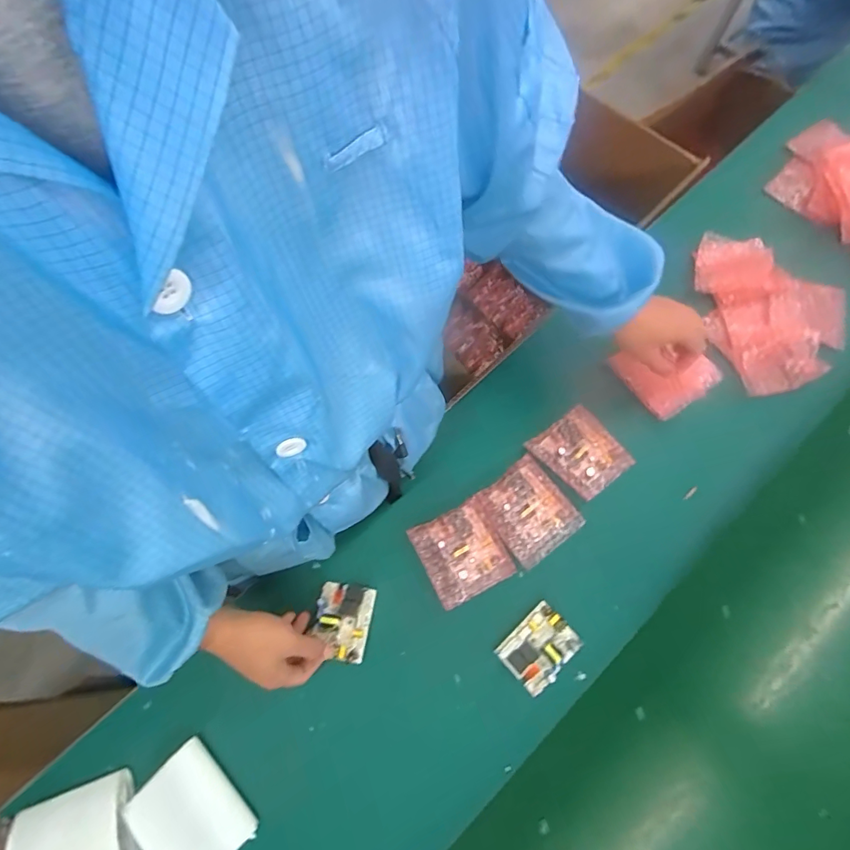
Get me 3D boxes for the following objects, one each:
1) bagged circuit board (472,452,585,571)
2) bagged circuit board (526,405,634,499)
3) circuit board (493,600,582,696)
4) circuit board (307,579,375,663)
[{"bbox_3d":[0.127,0.103,0.565,0.094,0.021,0.109,-34,75,-9],"label":"bagged circuit board"},{"bbox_3d":[0.197,0.034,0.583,0.088,0.022,0.100,-33,75,-9],"label":"bagged circuit board"},{"bbox_3d":[0.130,0.252,0.525,0.082,0.025,0.060,-44,76,-11],"label":"circuit board"},{"bbox_3d":[-0.096,0.230,0.543,0.061,0.029,0.081,15,62,-16],"label":"circuit board"}]

